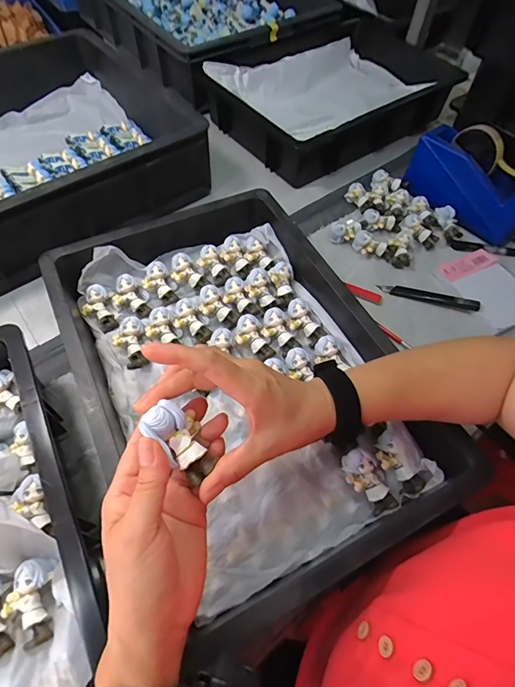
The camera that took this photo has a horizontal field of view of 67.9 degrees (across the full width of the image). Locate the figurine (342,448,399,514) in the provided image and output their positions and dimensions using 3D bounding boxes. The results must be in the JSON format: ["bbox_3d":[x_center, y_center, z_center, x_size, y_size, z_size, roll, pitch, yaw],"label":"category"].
[{"bbox_3d":[0.111,0.138,0.386,0.036,0.026,0.061,-30,78,-19],"label":"figurine"}]

